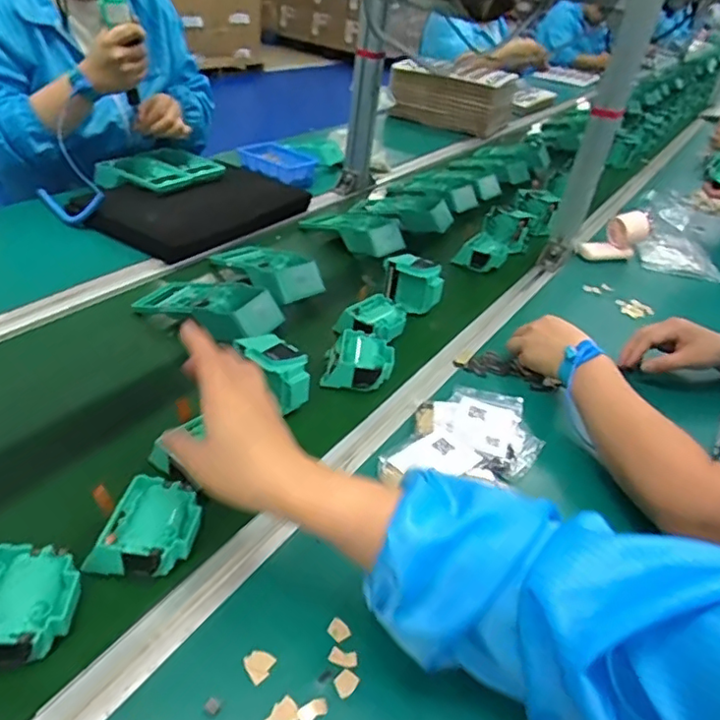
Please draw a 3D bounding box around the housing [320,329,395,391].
[{"bbox_3d":[0.002,0.002,0.714,0.081,0.038,0.081,11,34,-1],"label":"housing"}]

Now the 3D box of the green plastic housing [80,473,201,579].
[{"bbox_3d":[-0.171,0.136,0.484,0.076,0.033,0.075,11,34,-1],"label":"green plastic housing"}]

